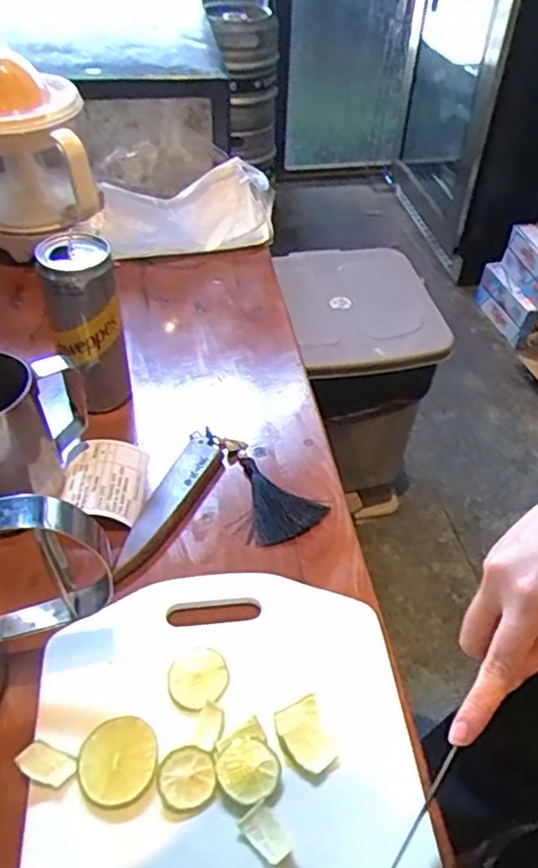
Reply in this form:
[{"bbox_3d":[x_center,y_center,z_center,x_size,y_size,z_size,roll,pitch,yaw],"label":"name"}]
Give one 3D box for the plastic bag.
[{"bbox_3d":[-0.091,-0.243,0.744,0.201,0.076,0.046,-16,48,-17],"label":"plastic bag"}]

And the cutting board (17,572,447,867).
[{"bbox_3d":[-0.020,0.197,0.360,0.211,0.014,0.271,-5,46,-8],"label":"cutting board"}]

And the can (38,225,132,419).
[{"bbox_3d":[-0.146,-0.086,0.541,0.053,0.139,0.058,-14,50,-16],"label":"can"}]

